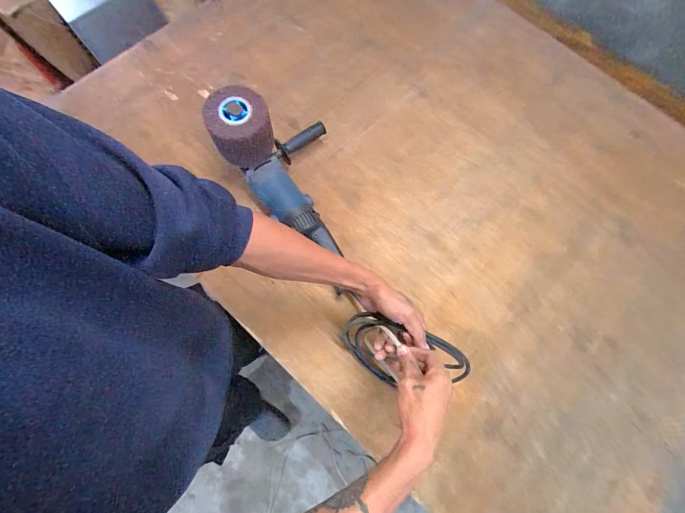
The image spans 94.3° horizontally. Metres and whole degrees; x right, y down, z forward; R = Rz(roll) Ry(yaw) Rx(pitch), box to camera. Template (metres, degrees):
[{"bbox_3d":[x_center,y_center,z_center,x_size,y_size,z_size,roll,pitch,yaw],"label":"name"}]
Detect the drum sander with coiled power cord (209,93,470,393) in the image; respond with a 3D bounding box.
[{"bbox_3d":[-0.009,-0.044,0.619,0.218,0.200,0.639,-31,84,-9],"label":"drum sander with coiled power cord"}]

